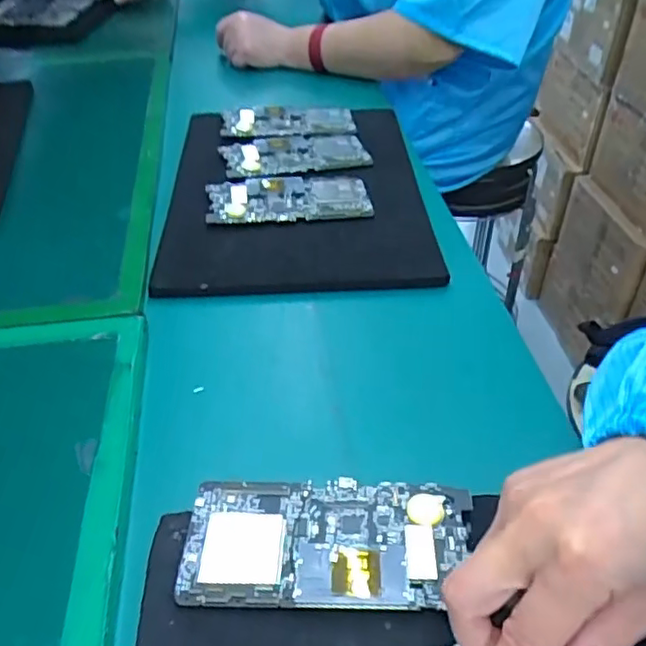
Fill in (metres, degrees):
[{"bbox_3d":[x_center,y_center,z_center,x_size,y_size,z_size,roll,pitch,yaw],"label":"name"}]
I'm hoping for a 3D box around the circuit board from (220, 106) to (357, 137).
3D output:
[{"bbox_3d":[-0.040,-0.238,0.712,0.152,0.013,0.065,-3,42,-4],"label":"circuit board"}]

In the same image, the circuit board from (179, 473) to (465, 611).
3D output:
[{"bbox_3d":[0.003,0.115,0.328,0.150,0.005,0.072,1,42,1],"label":"circuit board"}]

